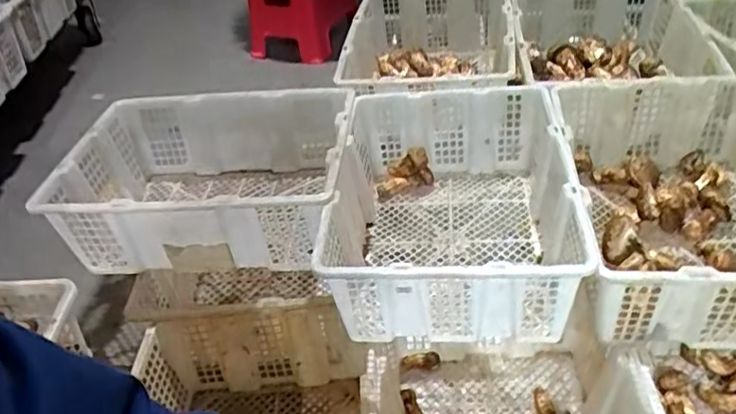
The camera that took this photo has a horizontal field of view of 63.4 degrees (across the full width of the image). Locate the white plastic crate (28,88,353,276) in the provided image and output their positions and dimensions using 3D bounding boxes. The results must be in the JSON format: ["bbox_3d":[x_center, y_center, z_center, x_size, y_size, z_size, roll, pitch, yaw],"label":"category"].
[{"bbox_3d":[-0.276,-0.053,1.081,0.492,0.192,0.388,2,40,10],"label":"white plastic crate"}]

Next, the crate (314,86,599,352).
[{"bbox_3d":[0.132,-0.011,0.958,0.340,0.183,0.480,0,39,6],"label":"crate"}]

